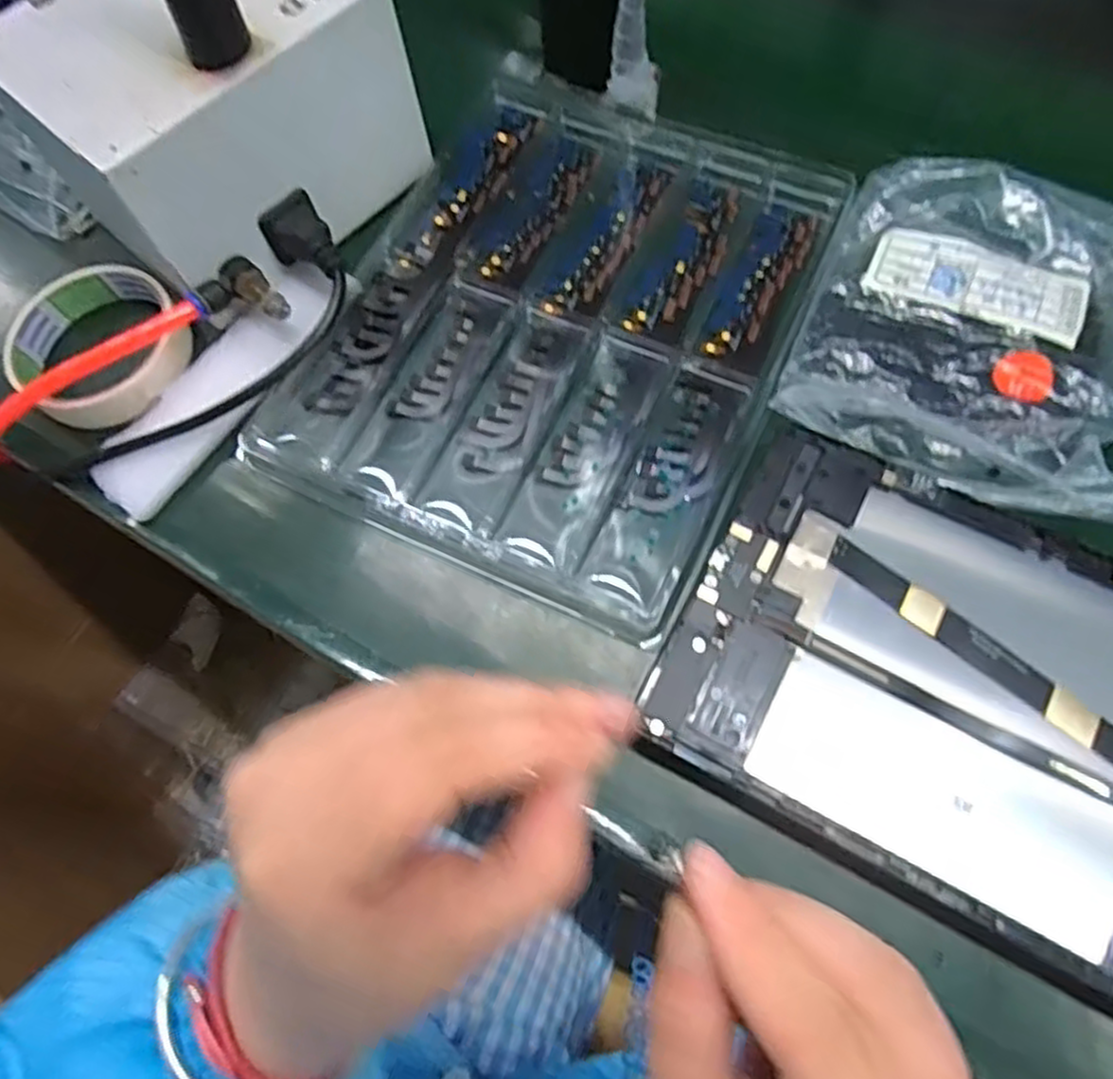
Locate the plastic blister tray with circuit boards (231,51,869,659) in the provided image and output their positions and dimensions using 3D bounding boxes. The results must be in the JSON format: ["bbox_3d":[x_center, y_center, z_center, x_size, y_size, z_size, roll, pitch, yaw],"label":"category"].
[{"bbox_3d":[0.006,-0.115,0.379,0.214,0.019,0.281,24,70,12],"label":"plastic blister tray with circuit boards"}]

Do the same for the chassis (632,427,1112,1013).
[{"bbox_3d":[0.165,0.066,0.283,0.235,0.022,0.149,27,71,13],"label":"chassis"}]

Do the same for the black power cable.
[{"bbox_3d":[-0.162,-0.089,0.357,0.059,0.040,0.181,38,73,16],"label":"black power cable"}]

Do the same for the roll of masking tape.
[{"bbox_3d":[-0.232,-0.097,0.382,0.085,0.027,0.093,-1,67,2],"label":"roll of masking tape"}]

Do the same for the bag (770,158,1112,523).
[{"bbox_3d":[0.195,-0.101,0.348,0.142,0.027,0.166,23,70,11],"label":"bag"}]

